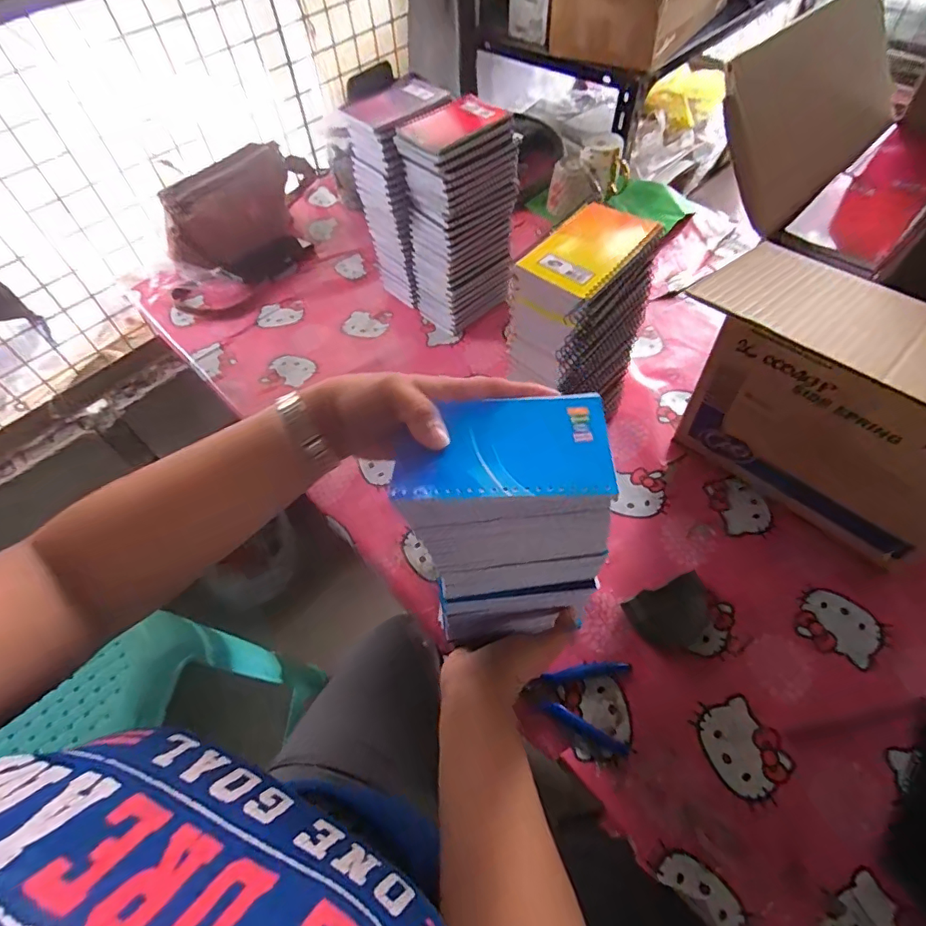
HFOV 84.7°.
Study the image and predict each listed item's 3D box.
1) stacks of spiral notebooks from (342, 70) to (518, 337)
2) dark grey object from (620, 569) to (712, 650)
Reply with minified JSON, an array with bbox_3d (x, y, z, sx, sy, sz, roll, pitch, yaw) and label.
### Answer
[{"bbox_3d":[-0.039,-0.383,0.784,0.201,0.280,0.144,37,66,25],"label":"stacks of spiral notebooks"},{"bbox_3d":[0.232,0.165,0.556,0.092,0.022,0.065,-20,56,-9],"label":"dark grey object"}]

